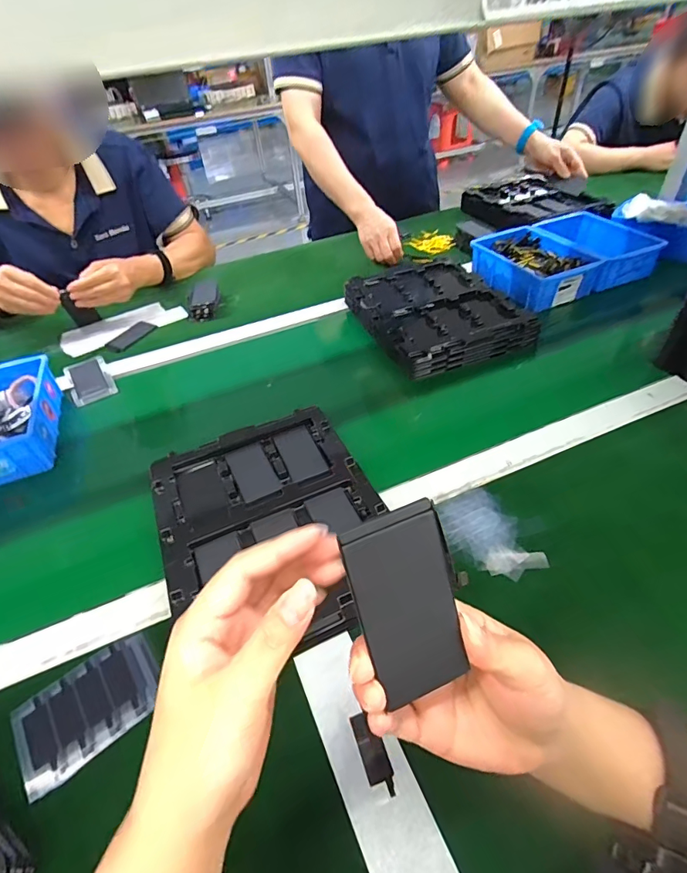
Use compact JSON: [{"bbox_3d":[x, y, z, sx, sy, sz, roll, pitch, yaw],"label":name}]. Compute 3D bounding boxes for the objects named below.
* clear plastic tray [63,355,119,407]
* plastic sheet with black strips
[{"bbox_3d":[-0.400,-0.090,0.698,0.060,0.017,0.106,-27,48,-20],"label":"clear plastic tray"},{"bbox_3d":[-0.205,0.218,0.359,0.109,0.004,0.074,-33,51,-23],"label":"plastic sheet with black strips"}]

